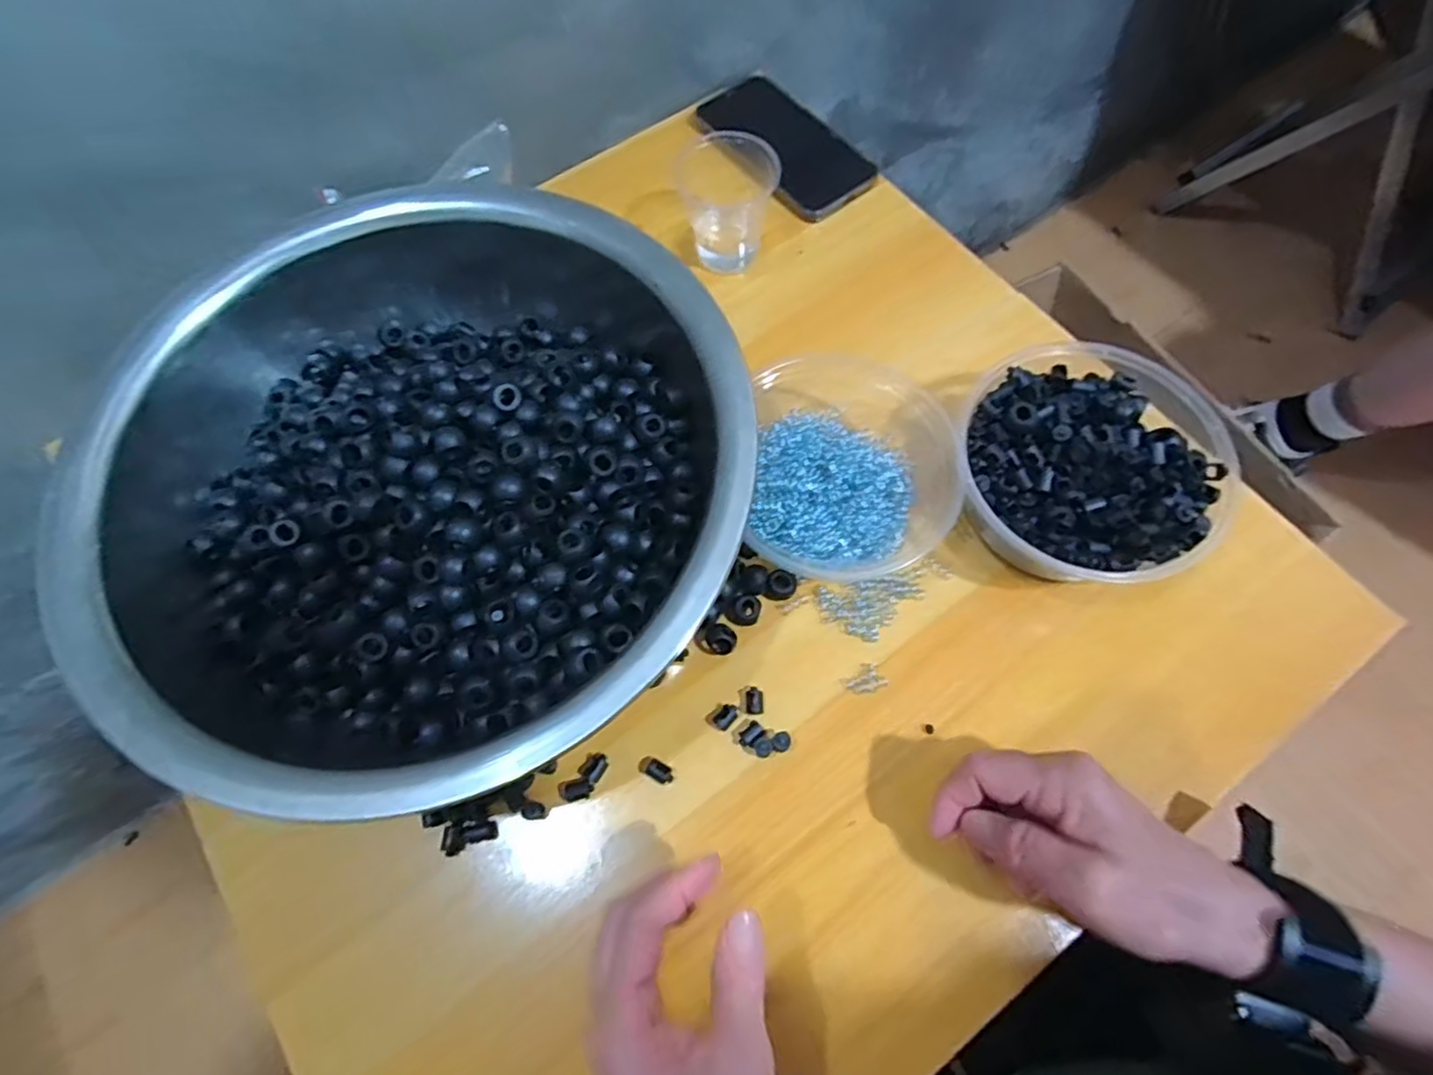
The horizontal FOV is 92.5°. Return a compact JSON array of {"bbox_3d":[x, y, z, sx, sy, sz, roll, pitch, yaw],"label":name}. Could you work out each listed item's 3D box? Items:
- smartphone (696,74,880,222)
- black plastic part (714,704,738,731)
[{"bbox_3d":[0.051,-0.304,0.529,0.071,0.012,0.147,-41,75,-3],"label":"smartphone"},{"bbox_3d":[0.005,0.098,0.374,0.009,0.005,0.014,40,74,16],"label":"black plastic part"}]

